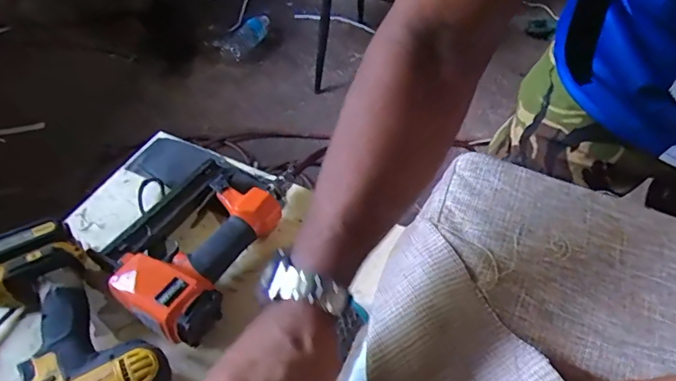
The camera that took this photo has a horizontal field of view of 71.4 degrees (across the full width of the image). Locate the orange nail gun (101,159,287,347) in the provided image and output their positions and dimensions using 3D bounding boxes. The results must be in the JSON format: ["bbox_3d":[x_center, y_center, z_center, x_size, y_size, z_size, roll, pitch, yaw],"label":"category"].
[{"bbox_3d":[-0.156,0.052,0.550,0.149,0.065,0.234,25,55,15],"label":"orange nail gun"}]

